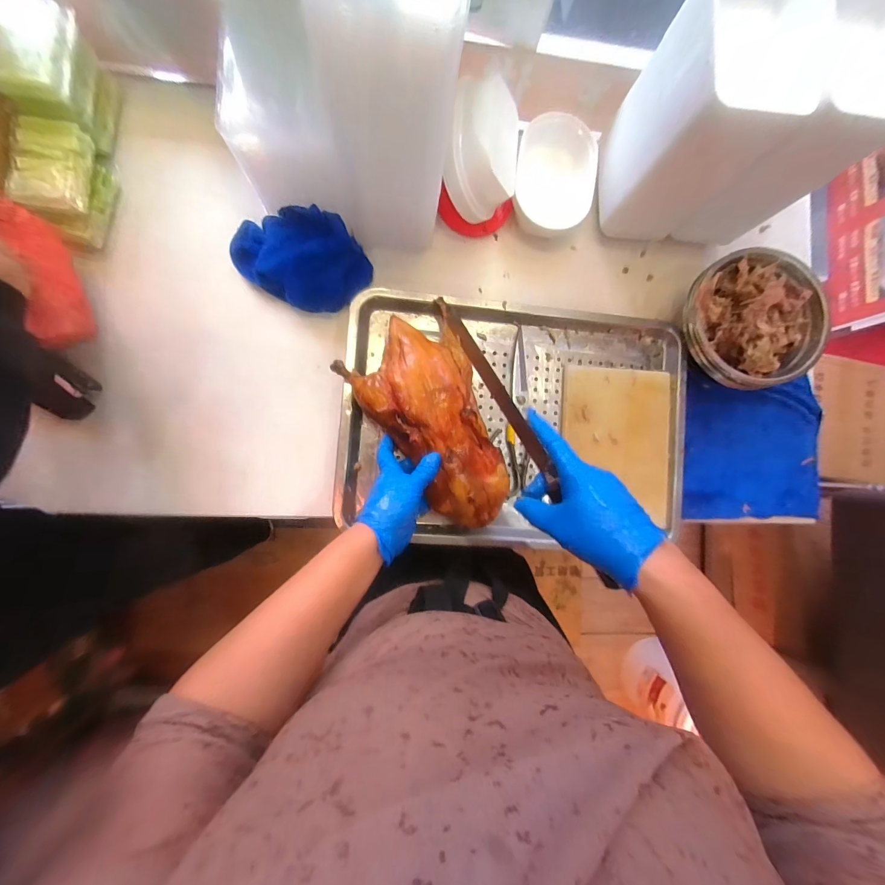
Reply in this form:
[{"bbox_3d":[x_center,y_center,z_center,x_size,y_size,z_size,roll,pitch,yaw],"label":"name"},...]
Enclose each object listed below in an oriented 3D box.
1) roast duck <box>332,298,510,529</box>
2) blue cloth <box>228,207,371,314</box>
[{"bbox_3d":[-0.017,-0.022,0.450,0.154,0.071,0.260,-19,90,-6],"label":"roast duck"},{"bbox_3d":[-0.191,-0.240,0.495,0.185,0.081,0.112,3,88,-6],"label":"blue cloth"}]

